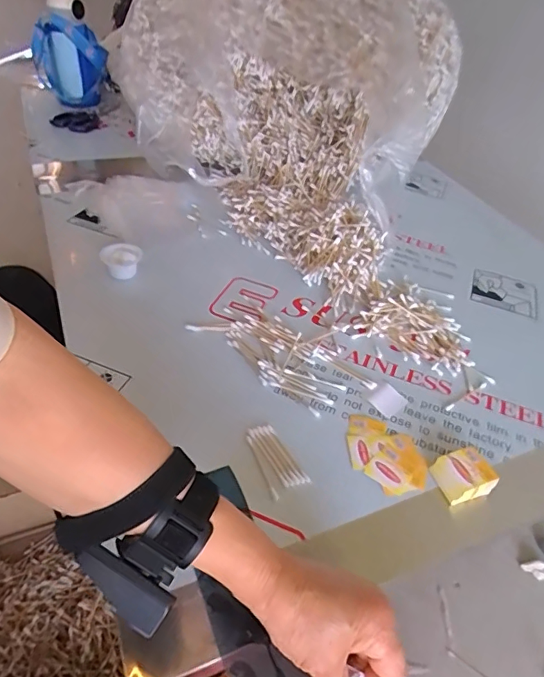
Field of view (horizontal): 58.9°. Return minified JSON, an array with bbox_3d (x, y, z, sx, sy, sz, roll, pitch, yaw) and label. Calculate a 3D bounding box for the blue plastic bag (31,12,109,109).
[{"bbox_3d":[-0.434,-0.589,1.032,0.141,0.152,0.057,1,43,-8],"label":"blue plastic bag"}]

